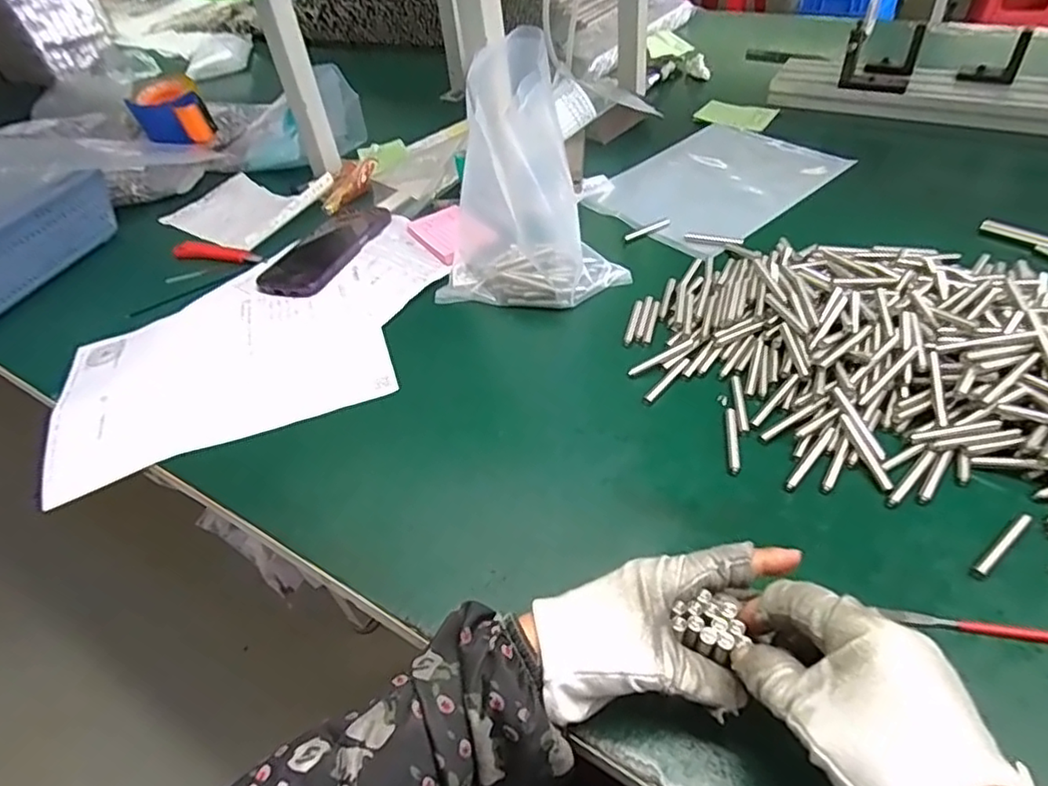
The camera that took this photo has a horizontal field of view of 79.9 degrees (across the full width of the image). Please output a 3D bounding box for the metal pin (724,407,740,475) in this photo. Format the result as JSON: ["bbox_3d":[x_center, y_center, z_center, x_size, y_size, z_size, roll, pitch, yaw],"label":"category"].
[{"bbox_3d":[0.150,0.033,0.451,0.008,0.004,0.061,3,45,11],"label":"metal pin"}]

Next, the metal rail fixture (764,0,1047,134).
[{"bbox_3d":[0.565,-0.386,0.763,0.488,0.098,0.097,19,50,26],"label":"metal rail fixture"}]

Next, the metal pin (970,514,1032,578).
[{"bbox_3d":[0.285,0.090,0.371,0.057,0.004,0.008,-30,48,-22],"label":"metal pin"}]

